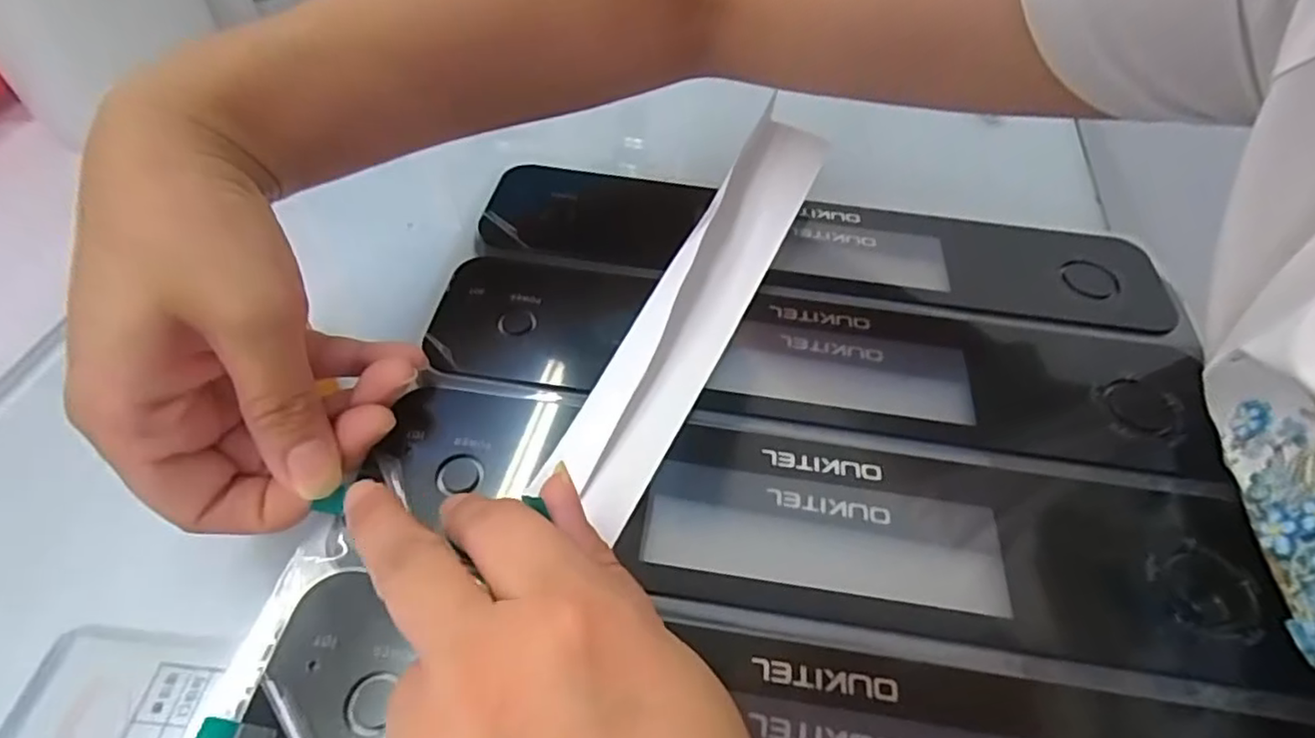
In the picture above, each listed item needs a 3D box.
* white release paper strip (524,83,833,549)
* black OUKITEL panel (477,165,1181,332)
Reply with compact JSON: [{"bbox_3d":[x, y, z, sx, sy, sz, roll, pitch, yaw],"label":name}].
[{"bbox_3d":[0.020,-0.035,0.268,0.038,0.017,0.218,23,60,12],"label":"white release paper strip"},{"bbox_3d":[0.075,-0.058,0.304,0.309,0.012,0.080,9,55,3],"label":"black OUKITEL panel"}]

